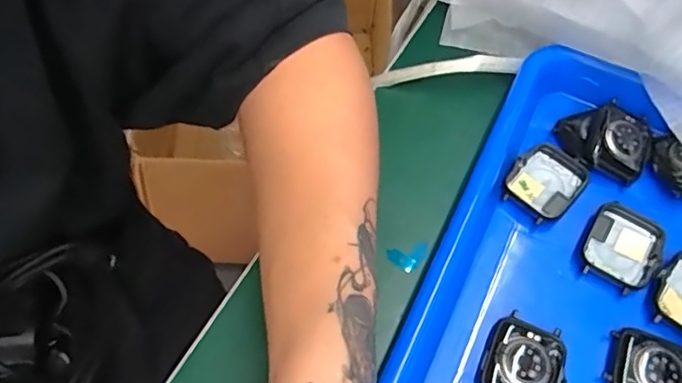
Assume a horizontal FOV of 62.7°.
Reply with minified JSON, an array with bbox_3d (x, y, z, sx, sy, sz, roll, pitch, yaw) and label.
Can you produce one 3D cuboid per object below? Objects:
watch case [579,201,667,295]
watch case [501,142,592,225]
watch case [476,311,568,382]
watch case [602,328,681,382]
[{"bbox_3d":[0.153,0.031,0.305,0.037,0.010,0.044,32,66,13],"label":"watch case"},{"bbox_3d":[0.118,-0.006,0.323,0.038,0.007,0.046,39,68,16],"label":"watch case"},{"bbox_3d":[0.090,0.087,0.278,0.037,0.013,0.043,25,65,10],"label":"watch case"},{"bbox_3d":[0.156,0.091,0.275,0.045,0.012,0.038,22,64,9],"label":"watch case"}]

